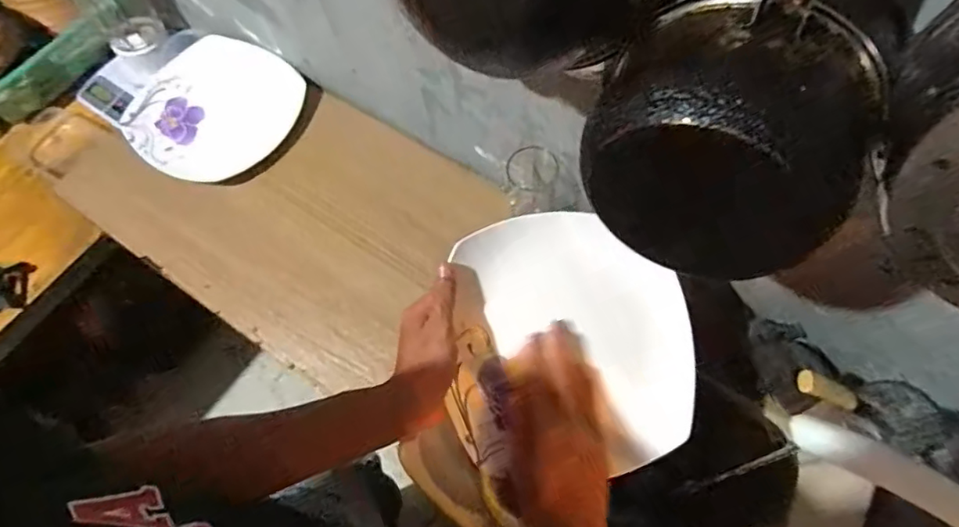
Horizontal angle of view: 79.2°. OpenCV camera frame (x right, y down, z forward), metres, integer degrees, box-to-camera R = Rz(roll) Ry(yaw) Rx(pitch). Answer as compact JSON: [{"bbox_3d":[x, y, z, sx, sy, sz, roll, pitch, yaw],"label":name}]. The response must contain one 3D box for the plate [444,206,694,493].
[{"bbox_3d":[0.097,0.075,0.583,0.242,0.022,0.248,2,78,-8],"label":"plate"}]

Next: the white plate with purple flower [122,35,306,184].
[{"bbox_3d":[-0.429,-0.248,0.948,0.251,0.036,0.253,-1,67,2],"label":"white plate with purple flower"}]

